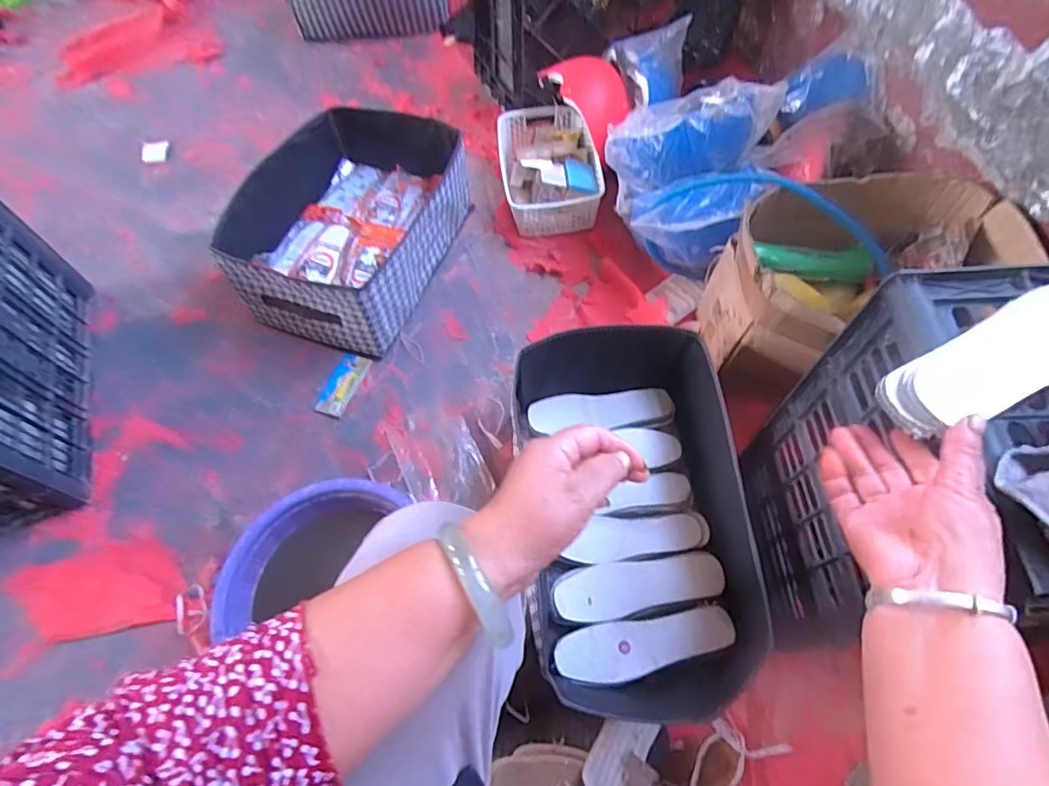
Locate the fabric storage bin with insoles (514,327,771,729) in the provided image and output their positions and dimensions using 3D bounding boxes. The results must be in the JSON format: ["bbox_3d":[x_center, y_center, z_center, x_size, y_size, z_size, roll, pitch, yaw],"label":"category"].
[{"bbox_3d":[0.145,0.159,0.756,0.264,0.163,0.489,-5,61,-1],"label":"fabric storage bin with insoles"}]

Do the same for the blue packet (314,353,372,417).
[{"bbox_3d":[-0.324,-0.016,0.982,0.055,0.005,0.125,16,63,10],"label":"blue packet"}]

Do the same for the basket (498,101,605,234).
[{"bbox_3d":[0.050,-0.486,1.176,0.200,0.092,0.313,-6,61,-2],"label":"basket"}]

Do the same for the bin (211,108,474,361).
[{"bbox_3d":[-0.320,-0.320,1.052,0.325,0.186,0.444,16,63,10],"label":"bin"}]

